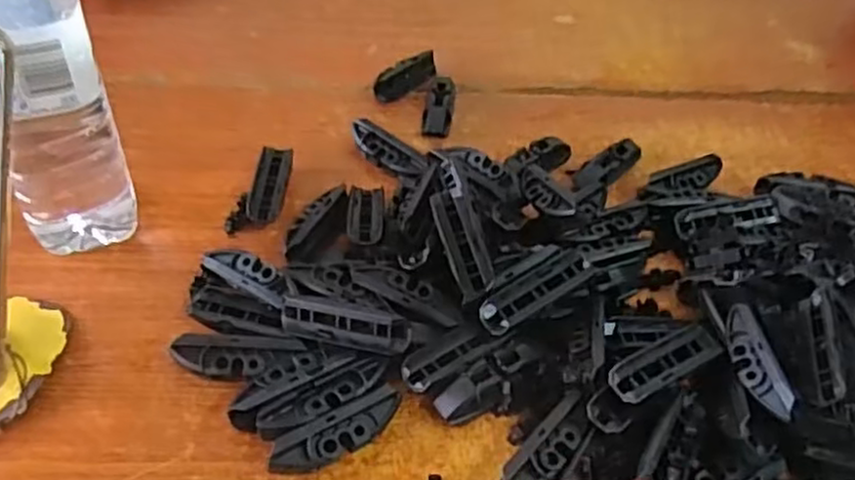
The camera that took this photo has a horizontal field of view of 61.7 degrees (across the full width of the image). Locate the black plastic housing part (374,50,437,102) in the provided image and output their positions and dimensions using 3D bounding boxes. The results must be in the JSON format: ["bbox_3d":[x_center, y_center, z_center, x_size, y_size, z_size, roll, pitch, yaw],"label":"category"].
[{"bbox_3d":[-0.016,-0.132,0.577,0.063,0.021,0.020,-27,53,-27],"label":"black plastic housing part"}]

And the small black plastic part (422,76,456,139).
[{"bbox_3d":[0.010,-0.107,0.557,0.021,0.020,0.066,8,45,4],"label":"small black plastic part"}]

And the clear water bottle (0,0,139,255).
[{"bbox_3d":[-0.208,-0.084,0.386,0.065,0.208,0.066,-20,50,-23],"label":"clear water bottle"}]

